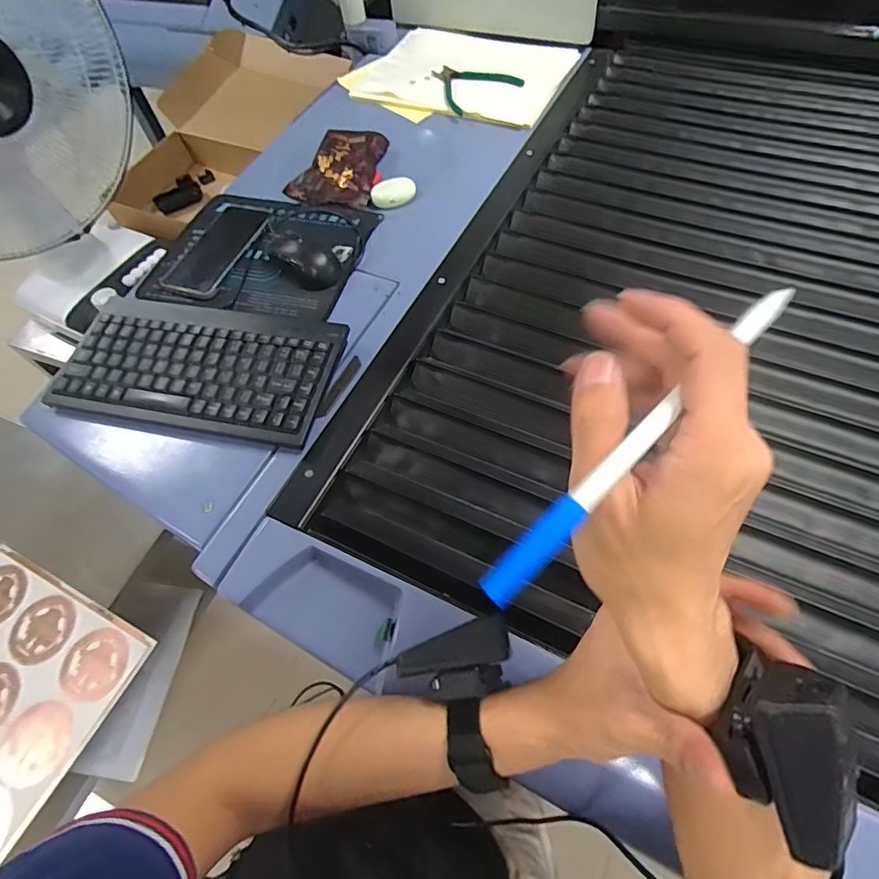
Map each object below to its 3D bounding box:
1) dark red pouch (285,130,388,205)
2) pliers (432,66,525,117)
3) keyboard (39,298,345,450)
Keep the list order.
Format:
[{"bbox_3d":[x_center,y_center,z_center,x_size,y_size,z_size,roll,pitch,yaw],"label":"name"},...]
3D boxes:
[{"bbox_3d":[-0.148,-0.406,0.761,0.119,0.017,0.168,6,60,10],"label":"dark red pouch"},{"bbox_3d":[0.047,-0.570,0.821,0.127,0.011,0.133,-32,63,-14],"label":"pliers"},{"bbox_3d":[-0.255,-0.078,0.547,0.295,0.030,0.156,7,60,10],"label":"keyboard"}]

